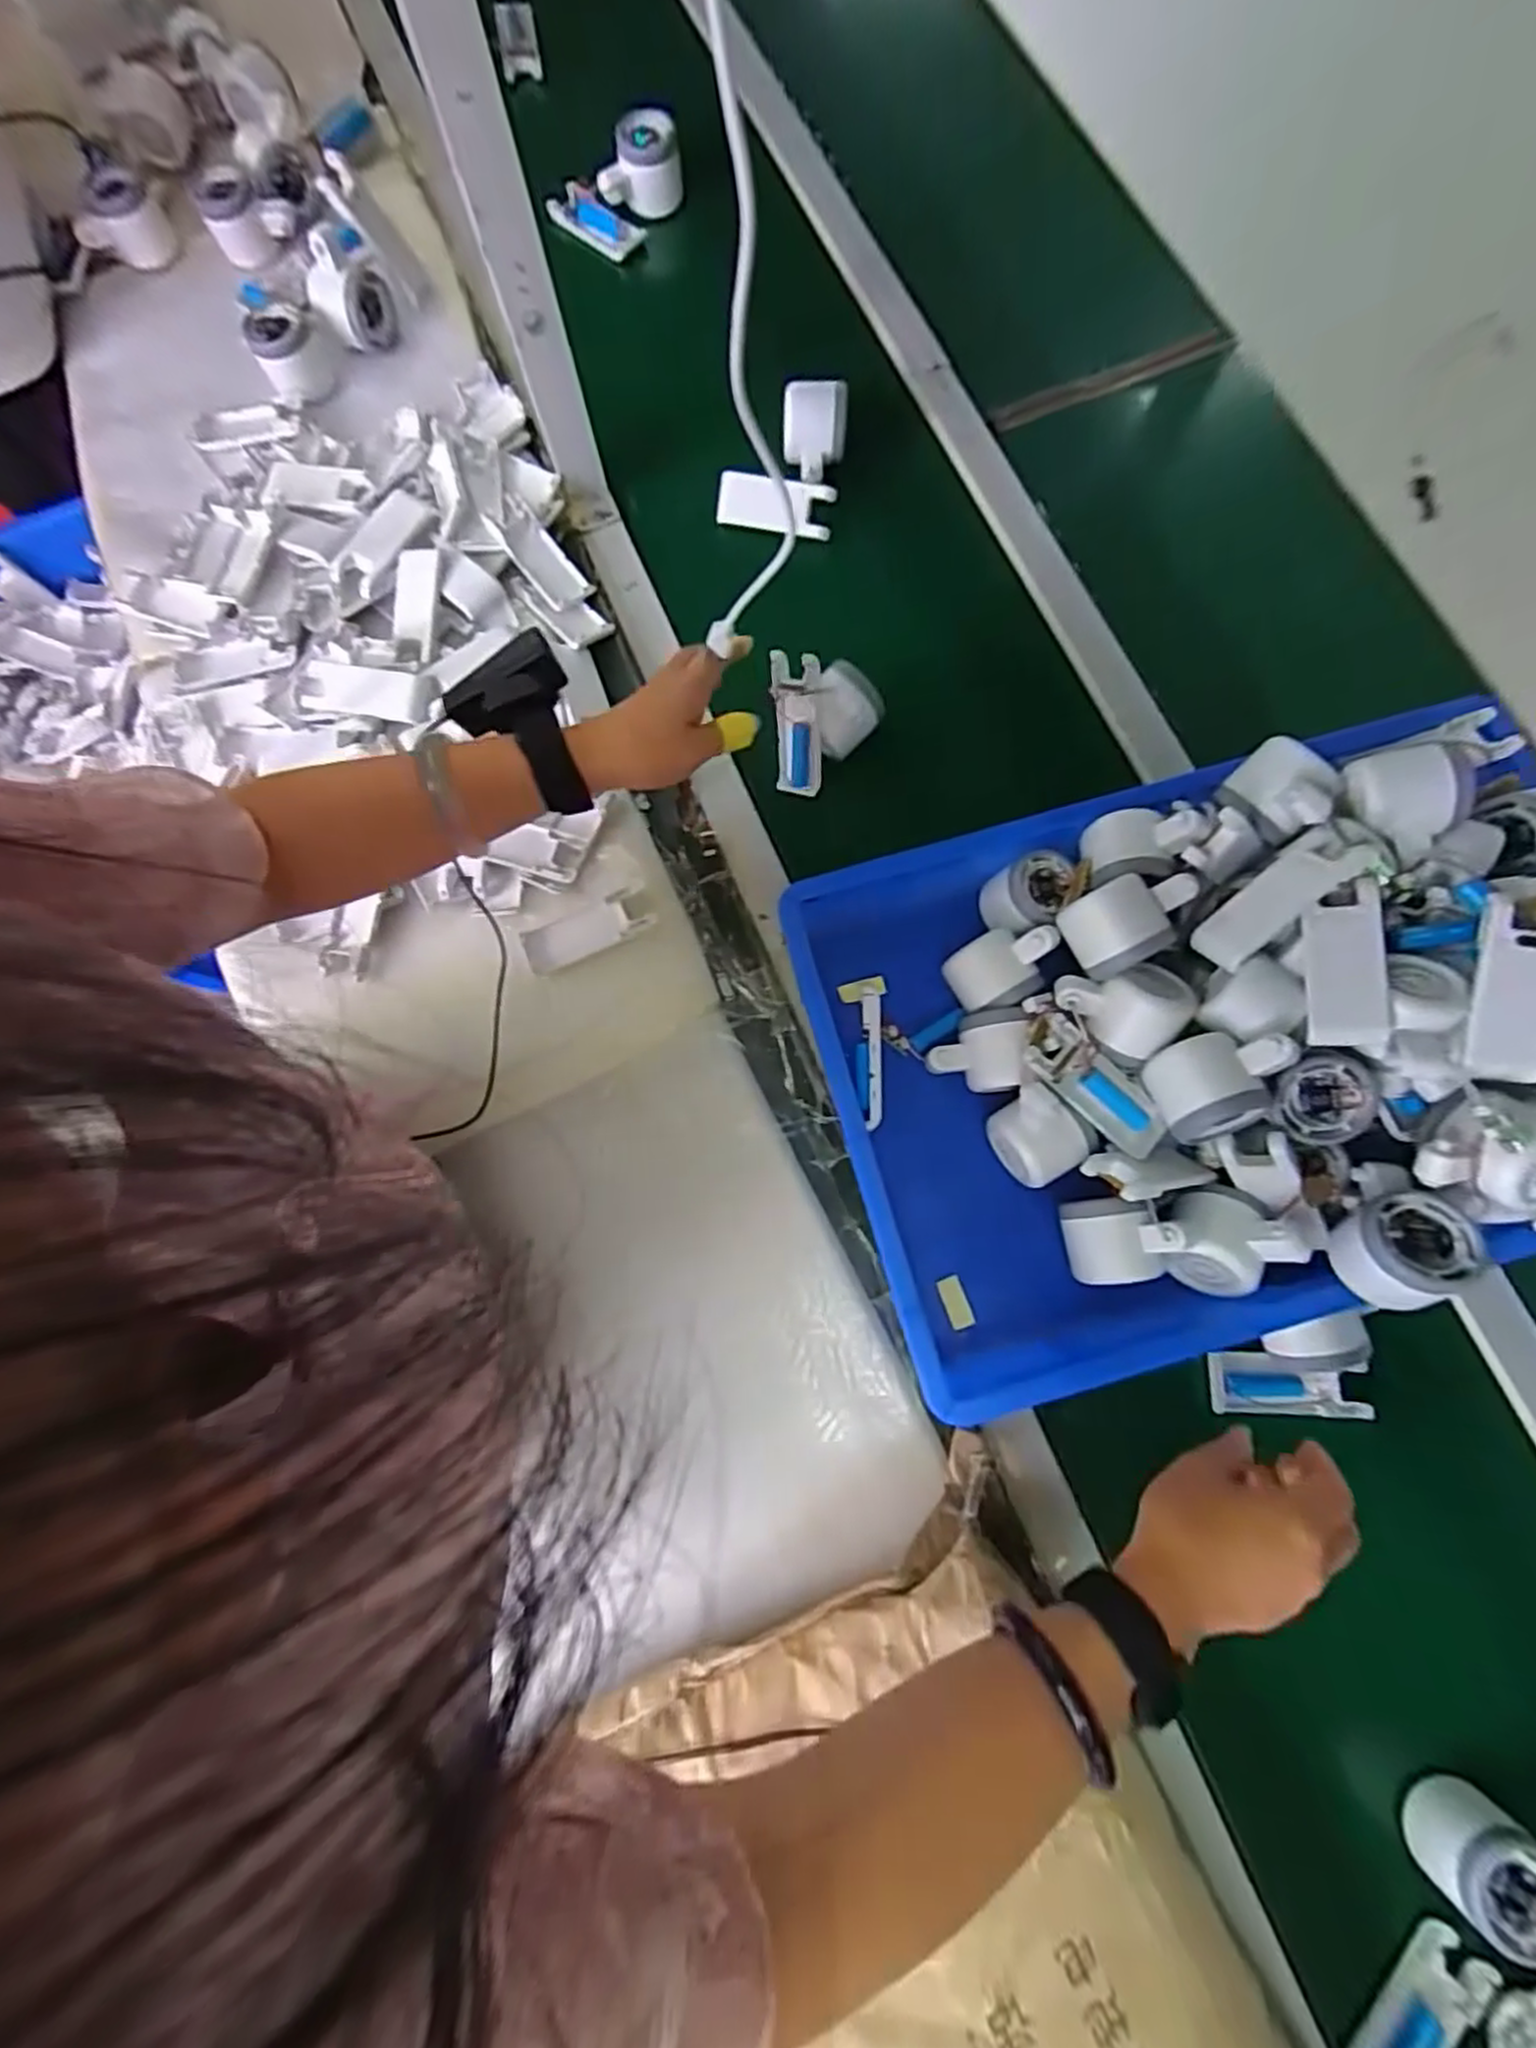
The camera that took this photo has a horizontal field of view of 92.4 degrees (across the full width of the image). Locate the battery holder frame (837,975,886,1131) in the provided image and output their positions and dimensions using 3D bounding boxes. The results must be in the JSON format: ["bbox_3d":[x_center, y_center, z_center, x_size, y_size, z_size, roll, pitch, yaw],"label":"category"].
[{"bbox_3d":[0.071,0.016,0.533,0.032,0.023,0.118,0,60,1],"label":"battery holder frame"}]

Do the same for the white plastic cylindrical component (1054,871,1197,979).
[{"bbox_3d":[0.239,-0.068,0.493,0.080,0.054,0.057,-25,80,-4],"label":"white plastic cylindrical component"}]

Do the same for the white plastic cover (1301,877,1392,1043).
[{"bbox_3d":[0.347,-0.037,0.443,0.039,0.008,0.099,-1,80,28],"label":"white plastic cover"}]

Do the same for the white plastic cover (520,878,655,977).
[{"bbox_3d":[-0.140,-0.074,0.576,0.101,0.015,0.039,-25,80,-4],"label":"white plastic cover"}]

